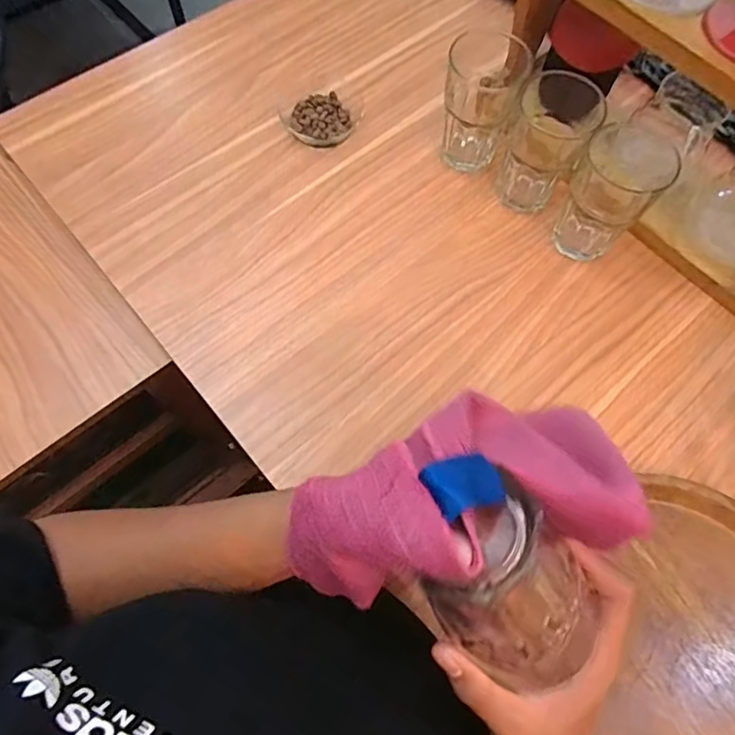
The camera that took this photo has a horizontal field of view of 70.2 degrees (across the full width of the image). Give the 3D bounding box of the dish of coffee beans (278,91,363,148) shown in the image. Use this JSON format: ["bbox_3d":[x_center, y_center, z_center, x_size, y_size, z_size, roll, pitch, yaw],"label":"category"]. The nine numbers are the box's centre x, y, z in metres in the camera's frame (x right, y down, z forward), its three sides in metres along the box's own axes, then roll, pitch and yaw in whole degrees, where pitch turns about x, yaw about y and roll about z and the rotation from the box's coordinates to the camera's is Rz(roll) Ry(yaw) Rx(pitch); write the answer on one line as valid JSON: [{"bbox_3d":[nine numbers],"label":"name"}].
[{"bbox_3d":[-0.053,-0.315,0.656,0.076,0.013,0.092,34,71,11],"label":"dish of coffee beans"}]

